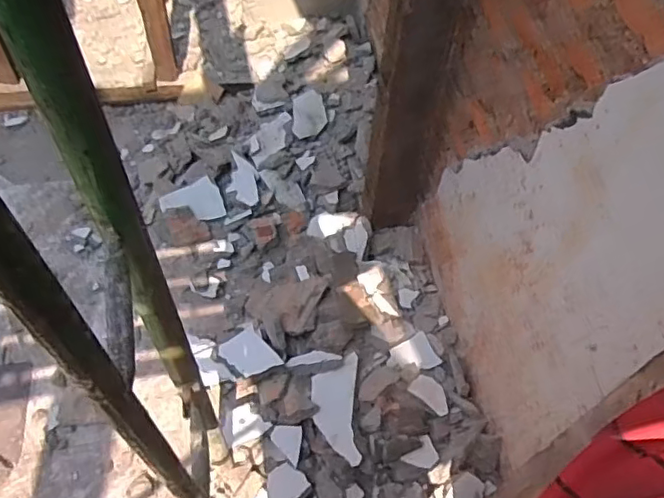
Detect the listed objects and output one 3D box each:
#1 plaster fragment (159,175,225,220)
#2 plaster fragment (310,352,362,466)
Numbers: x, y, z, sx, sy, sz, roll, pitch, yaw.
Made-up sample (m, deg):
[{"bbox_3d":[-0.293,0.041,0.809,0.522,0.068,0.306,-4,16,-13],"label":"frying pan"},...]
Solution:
[{"bbox_3d":[-0.398,-0.132,1.667,0.165,0.015,0.133,-16,59,-14],"label":"plaster fragment"},{"bbox_3d":[0.005,0.352,1.291,0.107,0.023,0.237,-12,53,17],"label":"plaster fragment"}]

